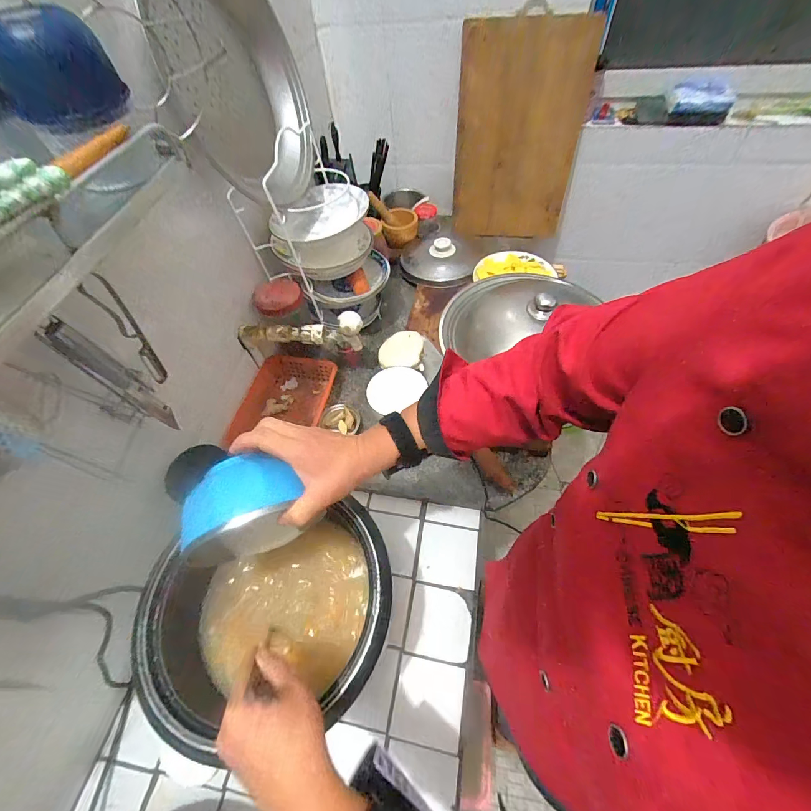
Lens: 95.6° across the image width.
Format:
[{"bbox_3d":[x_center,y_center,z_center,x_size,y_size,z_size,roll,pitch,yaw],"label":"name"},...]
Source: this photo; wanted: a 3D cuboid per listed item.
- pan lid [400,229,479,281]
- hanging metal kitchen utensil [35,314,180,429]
[{"bbox_3d":[0.097,-0.421,1.007,0.216,0.055,0.245,0,57,4],"label":"pan lid"},{"bbox_3d":[-0.342,-0.028,0.444,0.018,0.194,0.035,27,63,20],"label":"hanging metal kitchen utensil"}]

